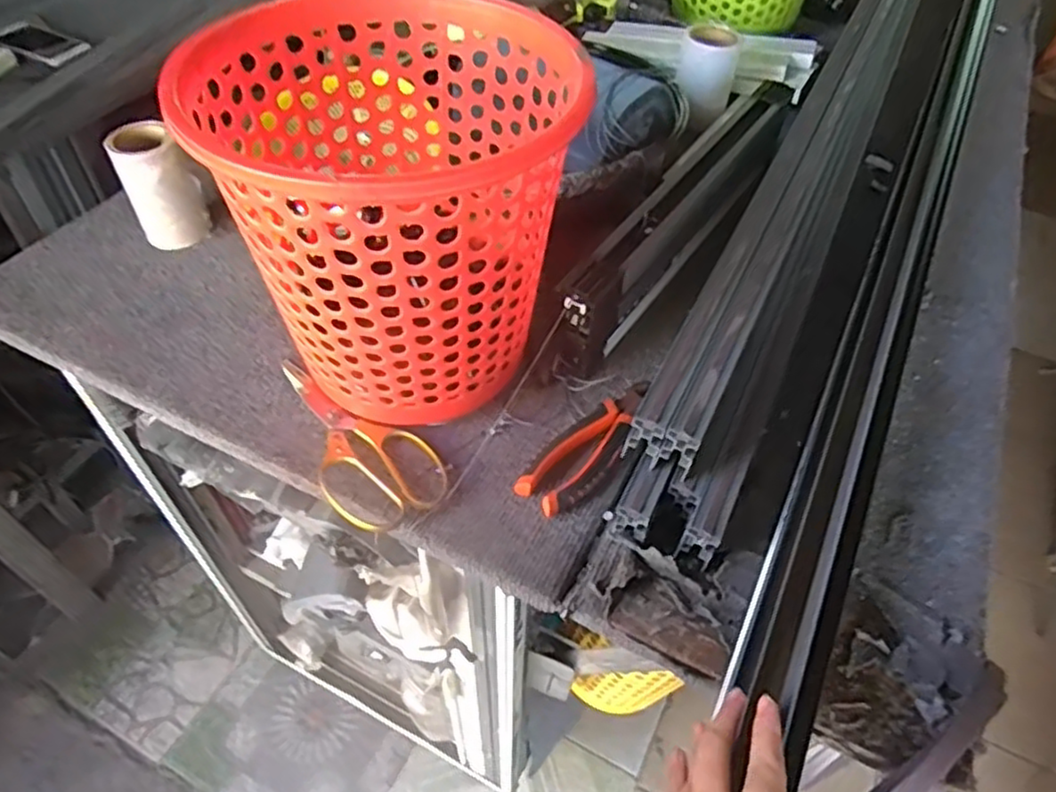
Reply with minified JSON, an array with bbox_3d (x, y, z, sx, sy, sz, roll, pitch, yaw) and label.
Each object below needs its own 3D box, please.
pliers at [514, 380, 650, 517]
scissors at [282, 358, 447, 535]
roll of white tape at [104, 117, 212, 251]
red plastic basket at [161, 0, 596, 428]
[{"bbox_3d":[0.052,0.034,0.539,0.047,0.013,0.147,33,57,23],"label":"pliers"},{"bbox_3d":[-0.143,0.031,0.539,0.189,0.017,0.081,36,51,27],"label":"scissors"},{"bbox_3d":[-0.350,-0.200,0.669,0.065,0.103,0.054,-23,55,-20],"label":"roll of white tape"},{"bbox_3d":[-0.088,-0.133,0.513,0.229,0.223,0.233,1,50,-1],"label":"red plastic basket"}]

